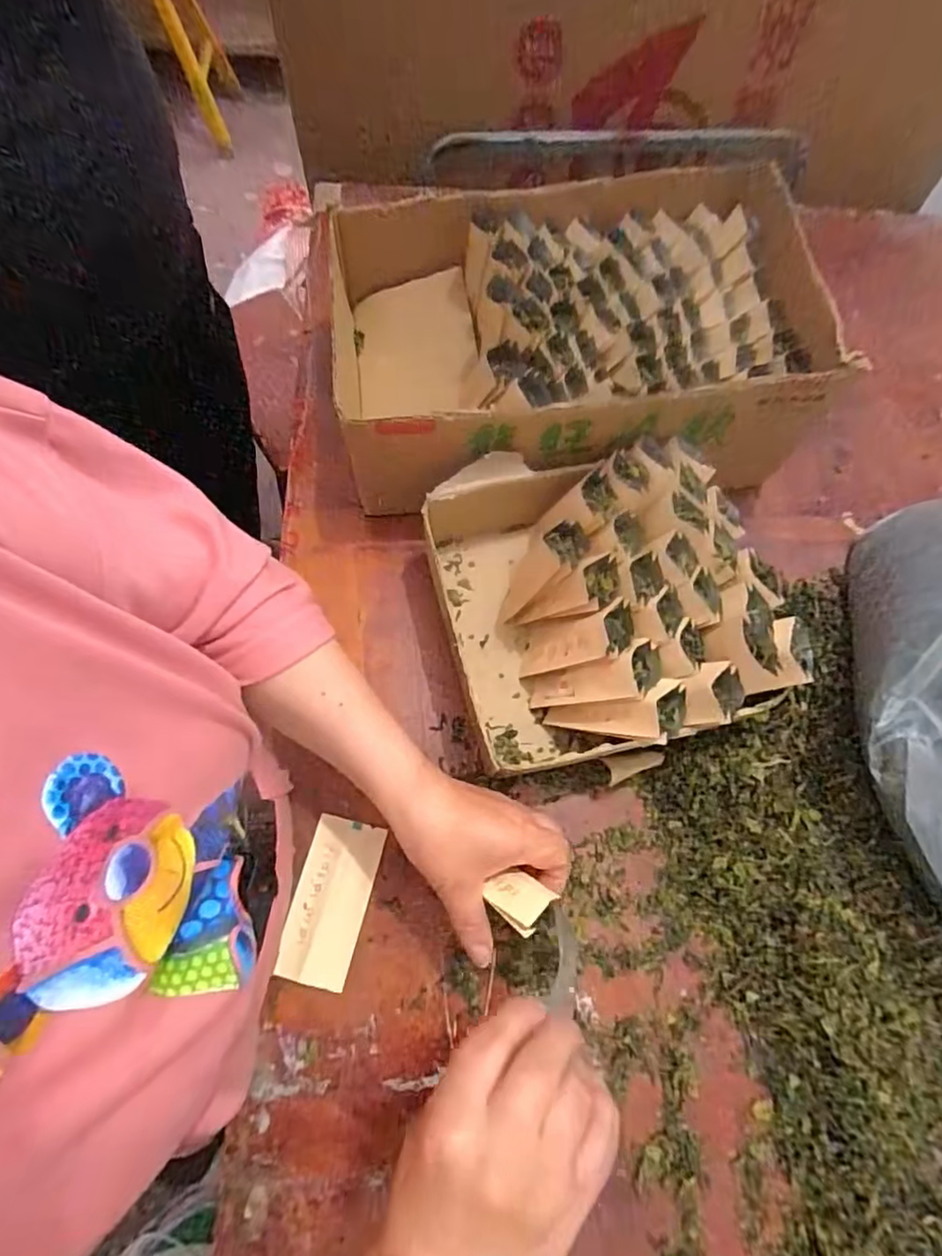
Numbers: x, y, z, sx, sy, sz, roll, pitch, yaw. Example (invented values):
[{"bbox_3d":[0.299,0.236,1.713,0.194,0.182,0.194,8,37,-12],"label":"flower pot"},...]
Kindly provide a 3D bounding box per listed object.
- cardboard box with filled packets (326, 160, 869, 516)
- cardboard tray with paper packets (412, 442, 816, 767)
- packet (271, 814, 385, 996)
[{"bbox_3d":[0.081,-0.254,0.528,0.417,0.133,0.262,-3,70,-4],"label":"cardboard box with filled packets"},{"bbox_3d":[0.098,-0.021,0.462,0.227,0.106,0.237,-13,71,-7],"label":"cardboard tray with paper packets"},{"bbox_3d":[-0.102,0.198,0.429,0.051,0.010,0.109,13,70,2],"label":"packet"}]

